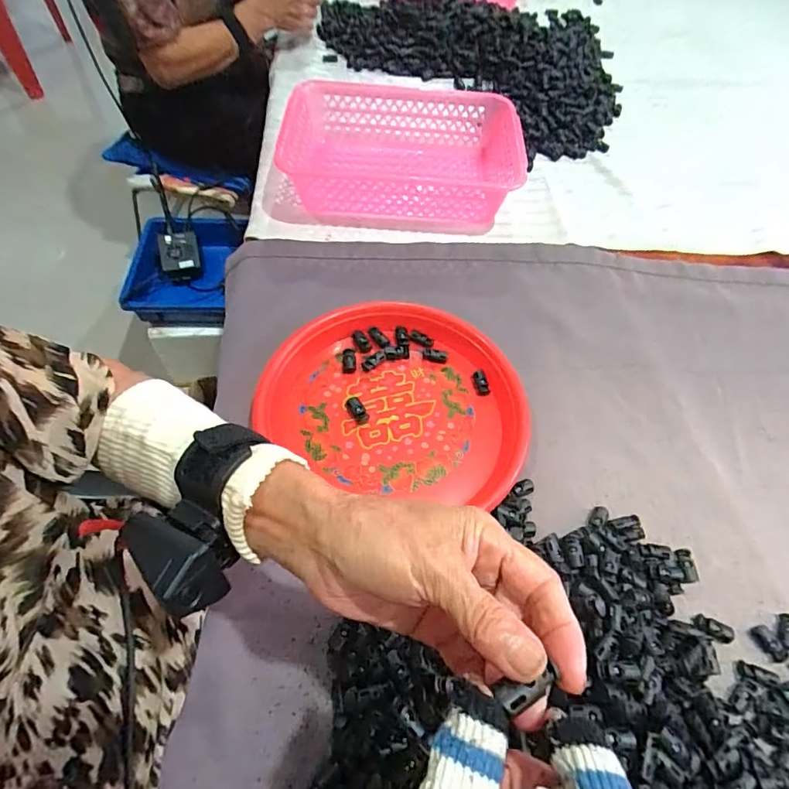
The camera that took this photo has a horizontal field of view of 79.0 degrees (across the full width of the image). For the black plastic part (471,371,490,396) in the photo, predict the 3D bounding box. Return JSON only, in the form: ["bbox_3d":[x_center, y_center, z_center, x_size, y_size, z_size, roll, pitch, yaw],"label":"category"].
[{"bbox_3d":[0.091,-0.012,0.499,0.013,0.013,0.025,-16,60,-13],"label":"black plastic part"}]

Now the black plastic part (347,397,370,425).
[{"bbox_3d":[-0.036,0.016,0.473,0.014,0.007,0.032,-24,63,-18],"label":"black plastic part"}]

